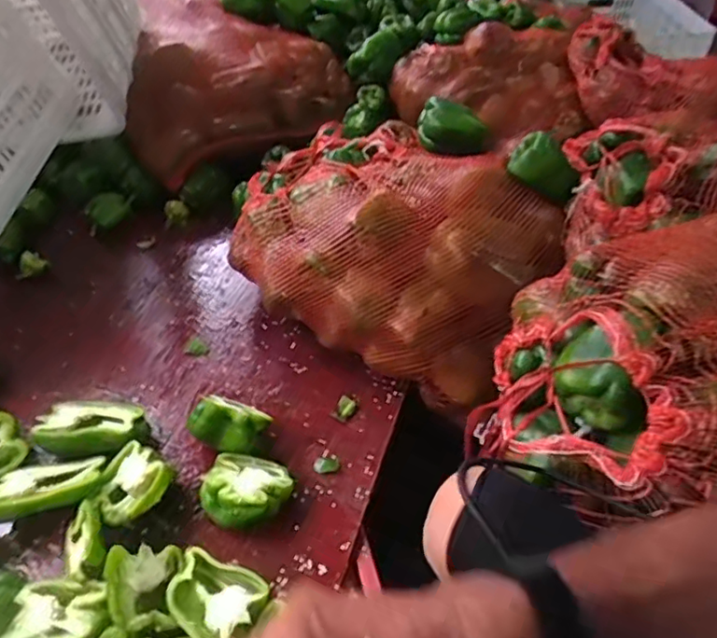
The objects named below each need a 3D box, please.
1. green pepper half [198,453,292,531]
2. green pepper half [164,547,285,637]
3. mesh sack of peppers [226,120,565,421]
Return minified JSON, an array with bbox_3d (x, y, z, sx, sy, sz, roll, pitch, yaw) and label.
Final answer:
[{"bbox_3d":[-0.120,0.186,0.670,0.099,0.047,0.085,-7,42,-2],"label":"green pepper half"},{"bbox_3d":[-0.139,0.274,0.585,0.102,0.044,0.077,20,47,25],"label":"green pepper half"},{"bbox_3d":[0.033,-0.099,0.841,0.425,0.200,0.318,28,51,31],"label":"mesh sack of peppers"}]

